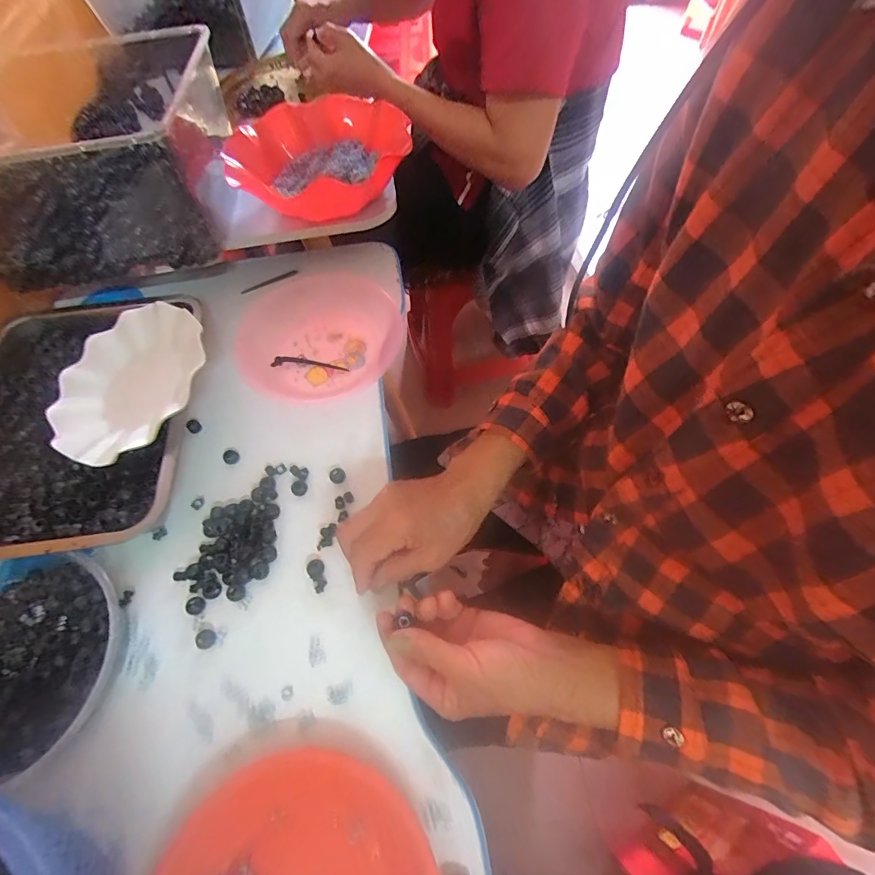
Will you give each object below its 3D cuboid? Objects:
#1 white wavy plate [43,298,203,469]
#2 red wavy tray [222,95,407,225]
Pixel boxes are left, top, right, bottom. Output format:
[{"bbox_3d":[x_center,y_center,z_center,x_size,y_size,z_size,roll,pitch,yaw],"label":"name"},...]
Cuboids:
[{"bbox_3d":[-0.325,-0.064,0.457,0.176,0.033,0.176,-3,74,12],"label":"white wavy plate"},{"bbox_3d":[-0.151,-0.357,0.569,0.225,0.080,0.227,-24,63,-10],"label":"red wavy tray"}]

